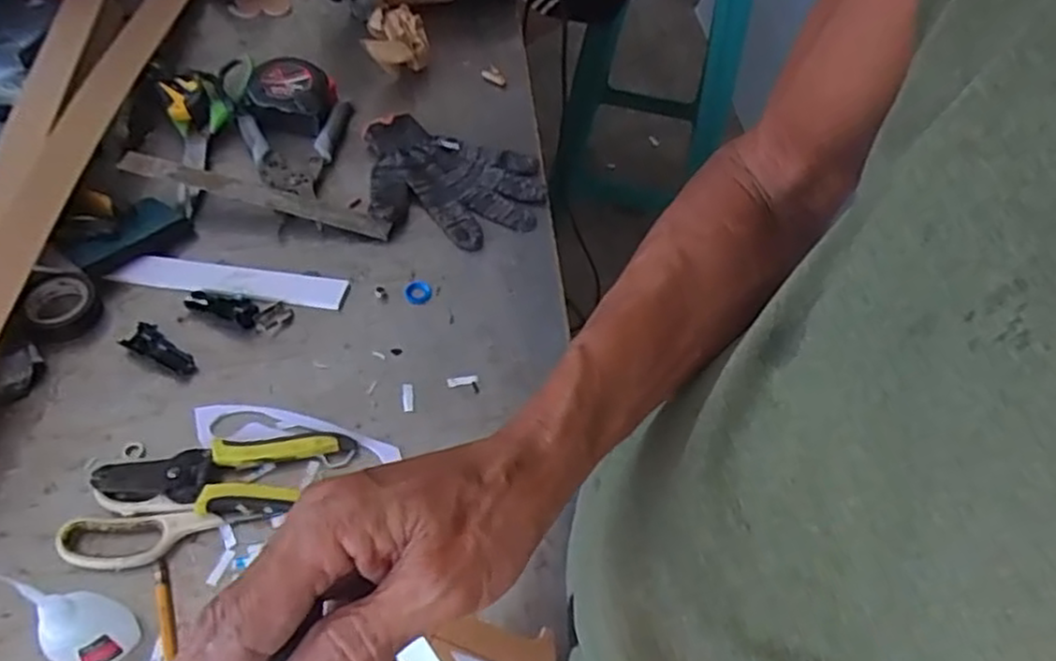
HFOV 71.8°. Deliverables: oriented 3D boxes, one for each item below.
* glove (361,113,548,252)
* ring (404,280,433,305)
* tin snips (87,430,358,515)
[{"bbox_3d":[-0.083,-0.149,0.728,0.190,0.024,0.146,17,54,9],"label":"glove"},{"bbox_3d":[-0.098,-0.034,0.652,0.025,0.004,0.025,2,53,-2],"label":"ring"},{"bbox_3d":[-0.216,0.106,0.524,0.170,0.020,0.061,-7,54,-9],"label":"tin snips"}]

